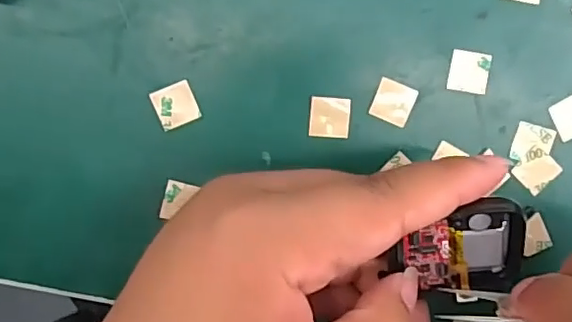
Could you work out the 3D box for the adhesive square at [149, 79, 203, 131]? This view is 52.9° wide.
[{"bbox_3d":[-0.042,-0.021,0.217,0.015,0.004,0.015,-23,98,0],"label":"adhesive square"}]

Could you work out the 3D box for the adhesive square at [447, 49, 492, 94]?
[{"bbox_3d":[0.071,-0.034,0.222,0.015,0.004,0.015,8,96,-2],"label":"adhesive square"}]

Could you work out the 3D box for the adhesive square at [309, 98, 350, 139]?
[{"bbox_3d":[0.017,-0.017,0.220,0.015,0.004,0.015,3,97,-3],"label":"adhesive square"}]

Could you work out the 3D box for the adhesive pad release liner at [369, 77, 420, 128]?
[{"bbox_3d":[0.042,-0.022,0.220,0.015,0.004,0.015,22,95,-5],"label":"adhesive pad release liner"}]

